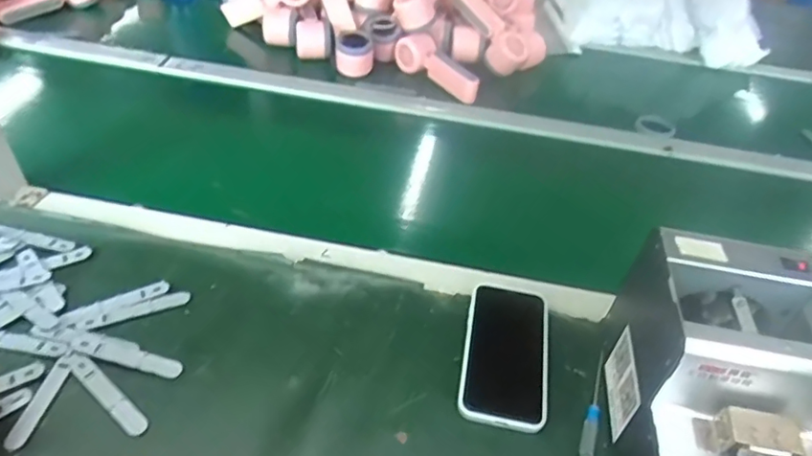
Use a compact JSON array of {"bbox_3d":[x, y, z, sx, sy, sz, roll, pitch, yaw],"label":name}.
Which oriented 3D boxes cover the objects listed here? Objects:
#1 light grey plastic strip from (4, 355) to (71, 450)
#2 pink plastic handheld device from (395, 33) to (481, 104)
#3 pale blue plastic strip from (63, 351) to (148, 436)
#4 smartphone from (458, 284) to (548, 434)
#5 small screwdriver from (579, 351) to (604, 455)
[{"bbox_3d":[-0.292,0.138,0.461,0.015,0.004,0.078,10,44,2],"label":"light grey plastic strip"},{"bbox_3d":[0.052,-0.258,0.931,0.042,0.053,0.168,-27,53,-31],"label":"pink plastic handheld device"},{"bbox_3d":[-0.245,0.133,0.471,0.101,0.004,0.017,32,49,23],"label":"pale blue plastic strip"},{"bbox_3d":[0.091,0.110,0.523,0.074,0.013,0.144,12,44,4],"label":"smartphone"},{"bbox_3d":[0.162,0.151,0.498,0.011,0.015,0.111,19,45,11],"label":"small screwdriver"}]

